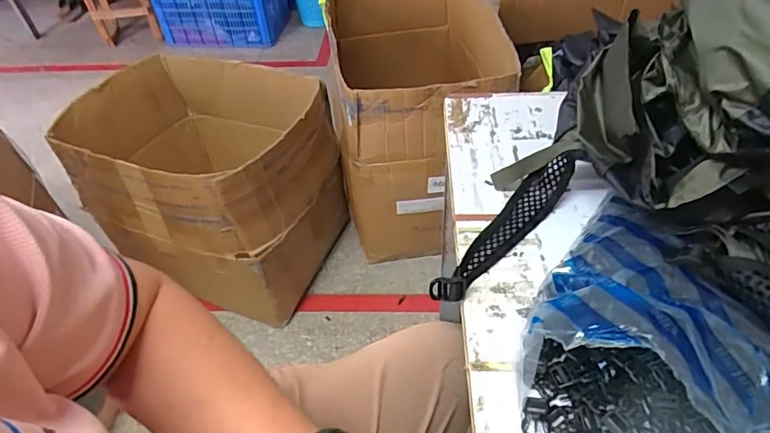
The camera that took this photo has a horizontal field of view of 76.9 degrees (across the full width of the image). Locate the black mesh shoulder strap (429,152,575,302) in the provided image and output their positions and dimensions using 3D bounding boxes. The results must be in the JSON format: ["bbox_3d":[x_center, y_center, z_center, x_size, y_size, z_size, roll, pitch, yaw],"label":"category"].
[{"bbox_3d":[0.127,0.009,0.534,0.046,0.055,0.222,33,56,30],"label":"black mesh shoulder strap"}]

